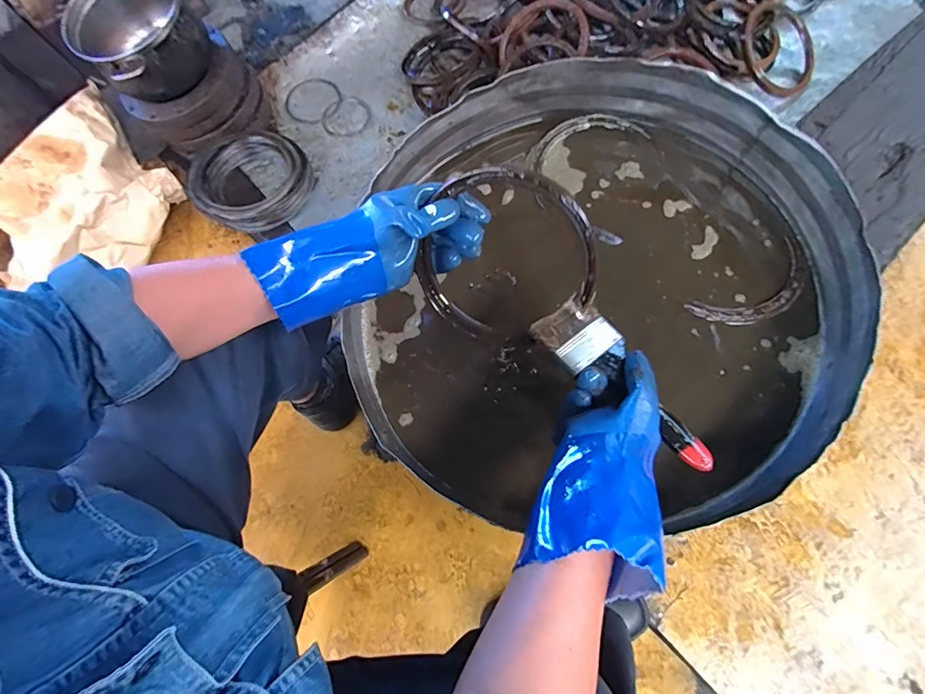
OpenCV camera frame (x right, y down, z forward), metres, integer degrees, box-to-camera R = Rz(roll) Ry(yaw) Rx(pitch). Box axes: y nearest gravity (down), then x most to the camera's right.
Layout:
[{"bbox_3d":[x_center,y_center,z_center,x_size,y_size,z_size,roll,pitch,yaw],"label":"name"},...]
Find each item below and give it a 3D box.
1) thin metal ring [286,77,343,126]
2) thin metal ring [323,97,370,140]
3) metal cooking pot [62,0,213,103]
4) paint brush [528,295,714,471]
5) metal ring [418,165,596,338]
[{"bbox_3d":[-0.329,-0.543,0.996,0.122,0.006,0.121,-2,74,6],"label":"thin metal ring"},{"bbox_3d":[-0.249,-0.498,0.977,0.098,0.006,0.108,40,83,10],"label":"thin metal ring"},{"bbox_3d":[-0.599,-0.579,0.843,0.209,0.105,0.222,-38,74,-6],"label":"metal cooking pot"},{"bbox_3d":[0.150,0.034,0.416,0.065,0.012,0.190,-37,75,-10],"label":"paint brush"},{"bbox_3d":[0.033,-0.091,0.440,0.177,0.157,0.013,-17,25,29],"label":"metal ring"}]

